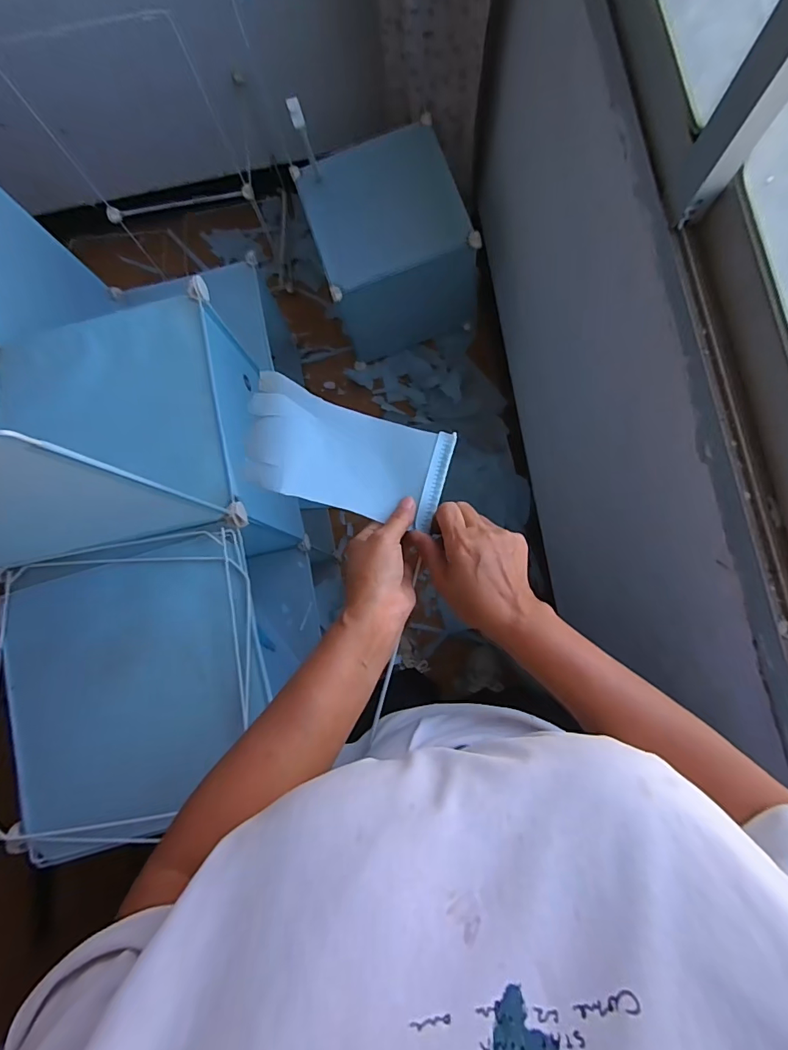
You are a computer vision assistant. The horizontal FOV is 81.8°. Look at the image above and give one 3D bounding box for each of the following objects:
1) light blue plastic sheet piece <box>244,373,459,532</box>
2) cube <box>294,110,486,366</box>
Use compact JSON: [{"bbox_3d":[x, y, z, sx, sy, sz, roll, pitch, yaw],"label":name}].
[{"bbox_3d":[-0.041,-0.061,0.405,0.179,0.015,0.094,17,83,-9],"label":"light blue plastic sheet piece"},{"bbox_3d":[-0.009,-0.723,1.214,0.368,0.328,0.351,-23,80,1],"label":"cube"}]

